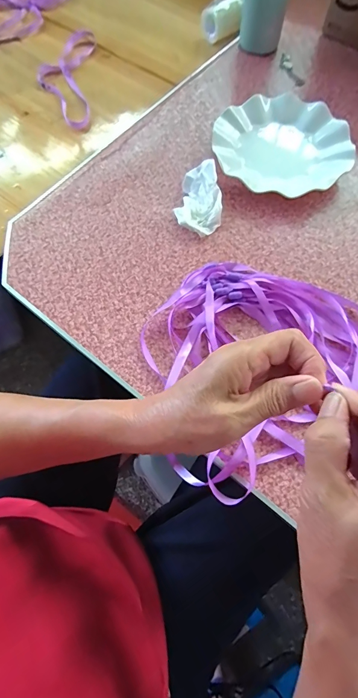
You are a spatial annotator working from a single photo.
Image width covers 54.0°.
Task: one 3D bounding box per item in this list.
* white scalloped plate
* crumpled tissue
[{"bbox_3d":[0.142,-0.287,0.497,0.181,0.028,0.181,0,68,0],"label":"white scalloped plate"},{"bbox_3d":[0.027,-0.197,0.457,0.057,0.031,0.095,3,68,2],"label":"crumpled tissue"}]

